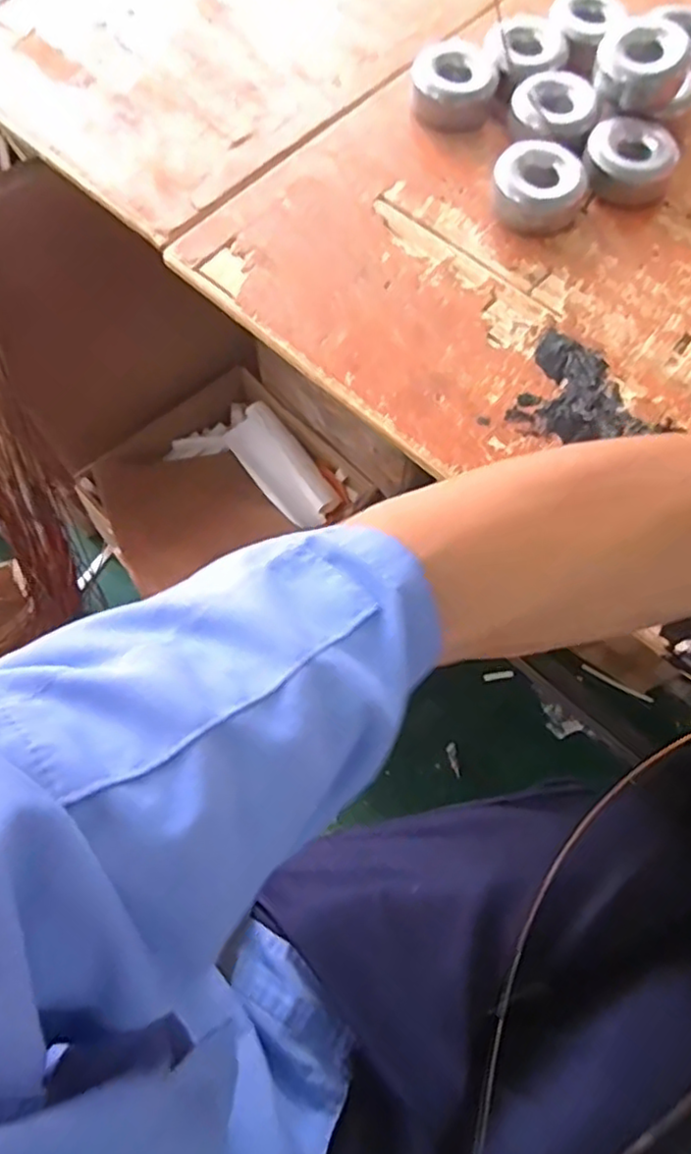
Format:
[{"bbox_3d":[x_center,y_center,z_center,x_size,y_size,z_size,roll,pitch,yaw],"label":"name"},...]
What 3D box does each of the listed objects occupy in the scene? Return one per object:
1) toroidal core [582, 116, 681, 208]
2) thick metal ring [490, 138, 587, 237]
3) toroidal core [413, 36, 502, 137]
[{"bbox_3d":[0.237,-0.346,0.565,0.075,0.033,0.074,0,70,0],"label":"toroidal core"},{"bbox_3d":[0.156,-0.314,0.550,0.075,0.034,0.068,14,70,5],"label":"thick metal ring"},{"bbox_3d":[0.095,-0.429,0.595,0.069,0.033,0.077,5,70,2],"label":"toroidal core"}]

